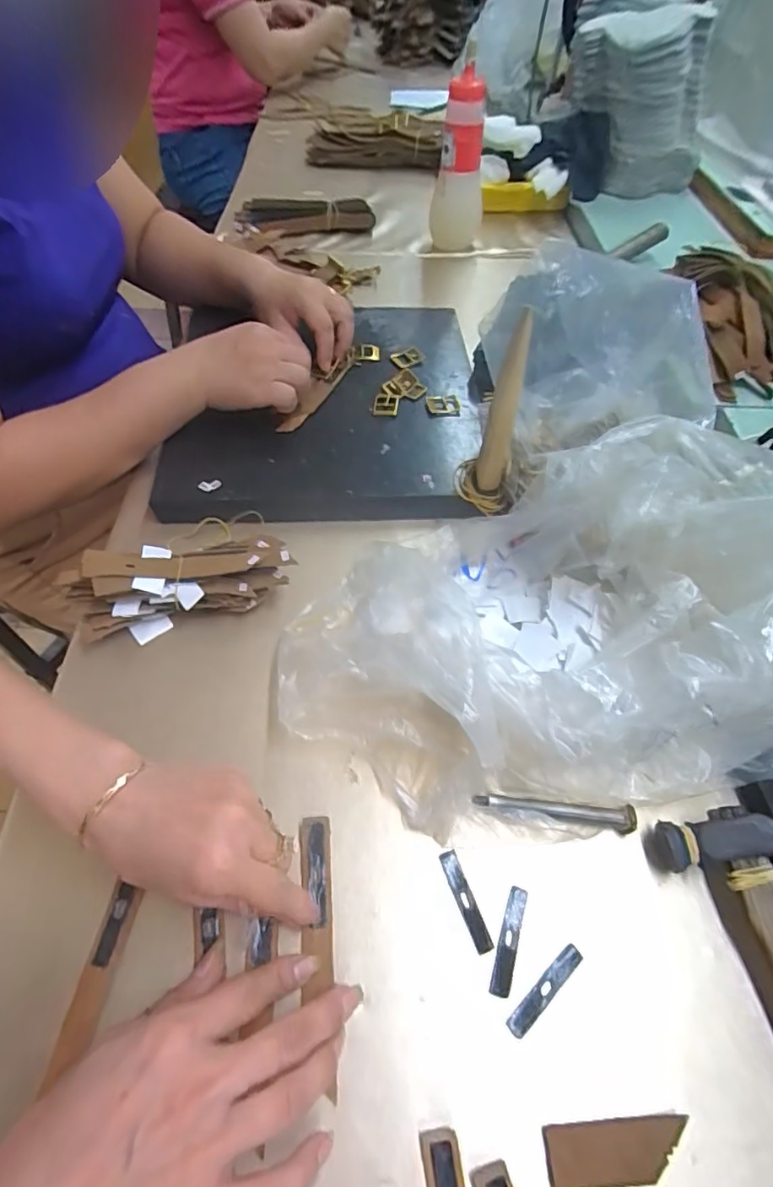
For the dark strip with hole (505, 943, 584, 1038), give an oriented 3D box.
[{"bbox_3d":[0.084,0.209,0.284,0.053,0.004,0.009,-36,65,-21],"label":"dark strip with hole"}]

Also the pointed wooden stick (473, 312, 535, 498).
[{"bbox_3d":[0.088,-0.134,0.404,0.021,0.147,0.017,4,58,1],"label":"pointed wooden stick"}]

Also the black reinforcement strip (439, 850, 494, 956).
[{"bbox_3d":[0.045,0.175,0.306,0.010,0.004,0.053,-17,60,-11],"label":"black reinforcement strip"}]

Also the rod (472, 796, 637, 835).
[{"bbox_3d":[0.103,0.133,0.331,0.096,0.009,0.013,8,58,4],"label":"rod"}]

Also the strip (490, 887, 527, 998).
[{"bbox_3d":[0.068,0.190,0.295,0.011,0.004,0.053,17,59,10],"label":"strip"}]

